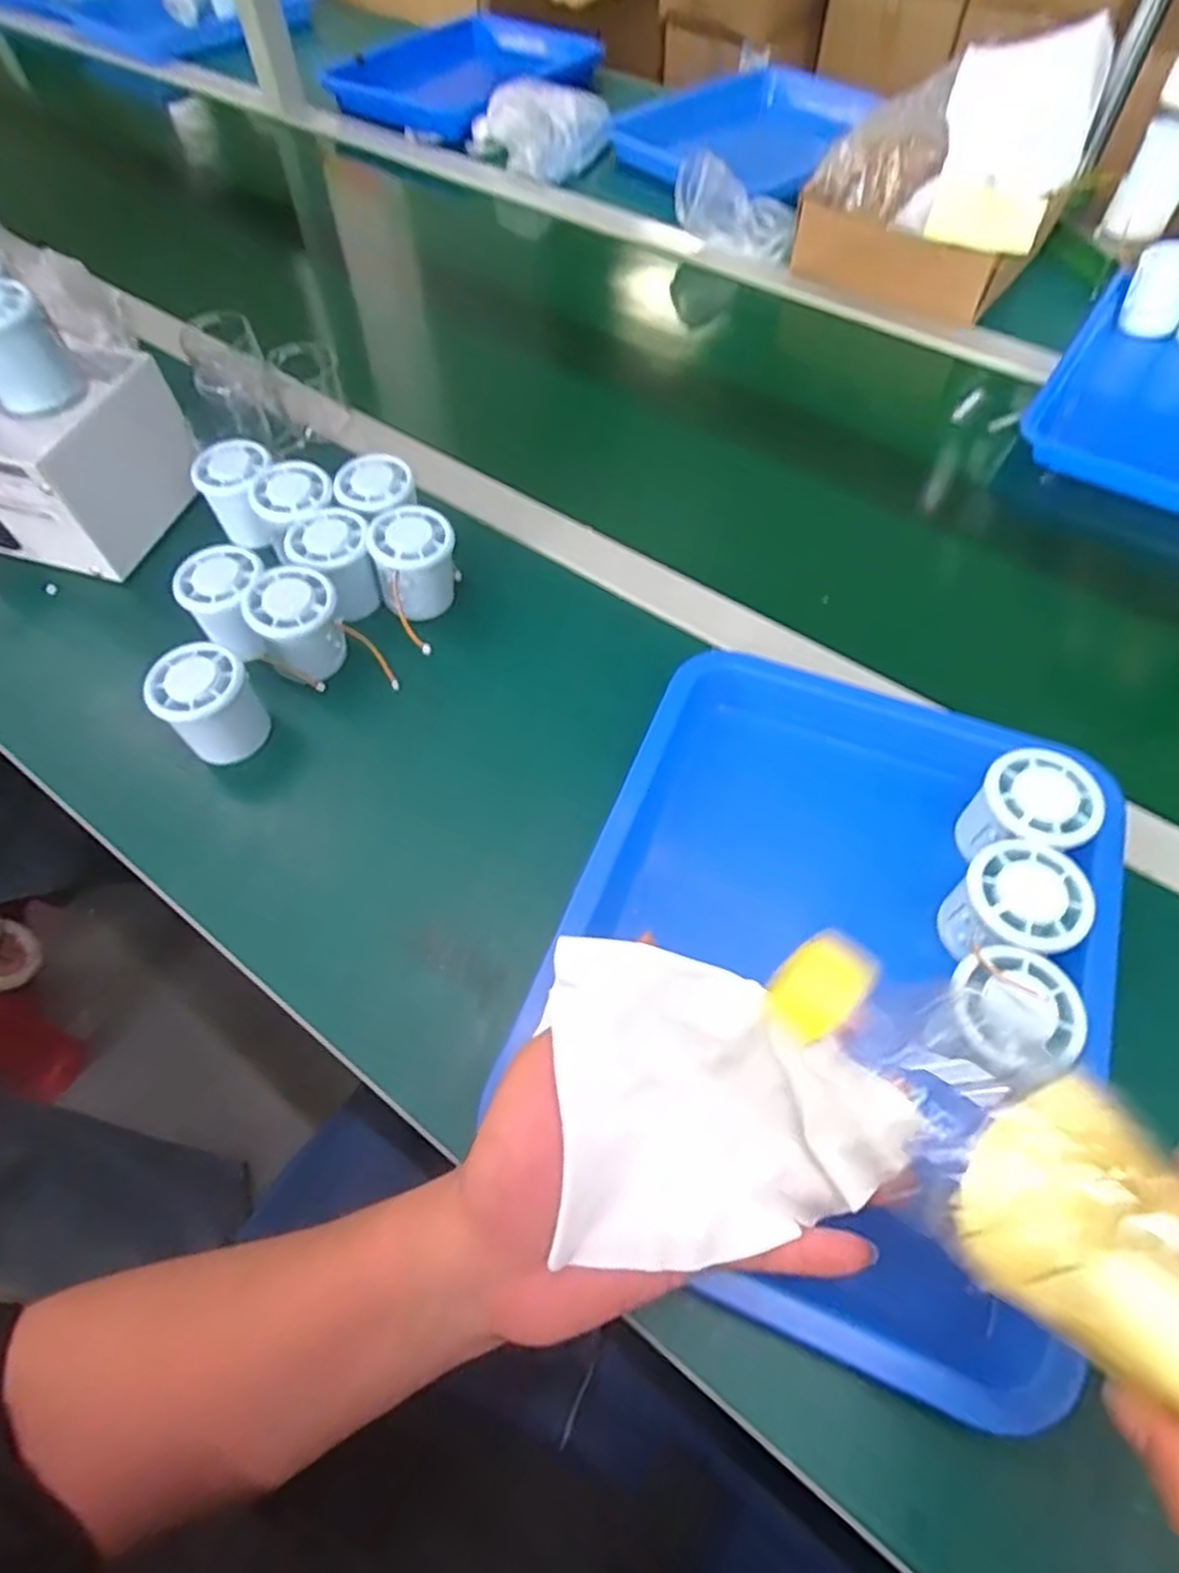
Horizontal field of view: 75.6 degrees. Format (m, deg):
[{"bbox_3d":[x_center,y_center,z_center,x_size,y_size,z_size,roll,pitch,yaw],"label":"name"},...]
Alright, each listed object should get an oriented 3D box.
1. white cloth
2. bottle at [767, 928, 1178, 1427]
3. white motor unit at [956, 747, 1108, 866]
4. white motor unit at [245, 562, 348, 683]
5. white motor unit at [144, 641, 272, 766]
[{"bbox_3d":[0.045,0.127,0.289,0.133,0.028,0.112,13,82,-2],"label":"white cloth"},{"bbox_3d":[0.132,0.117,0.217,0.053,0.049,0.188,-39,73,-20],"label":"bottle"},{"bbox_3d":[0.239,0.017,0.419,0.058,0.051,0.055,-1,59,1],"label":"white motor unit"},{"bbox_3d":[-0.194,-0.109,0.509,0.054,0.055,0.059,-1,59,1],"label":"white motor unit"},{"bbox_3d":[-0.238,-0.051,0.479,0.050,0.059,0.053,-1,59,1],"label":"white motor unit"}]

